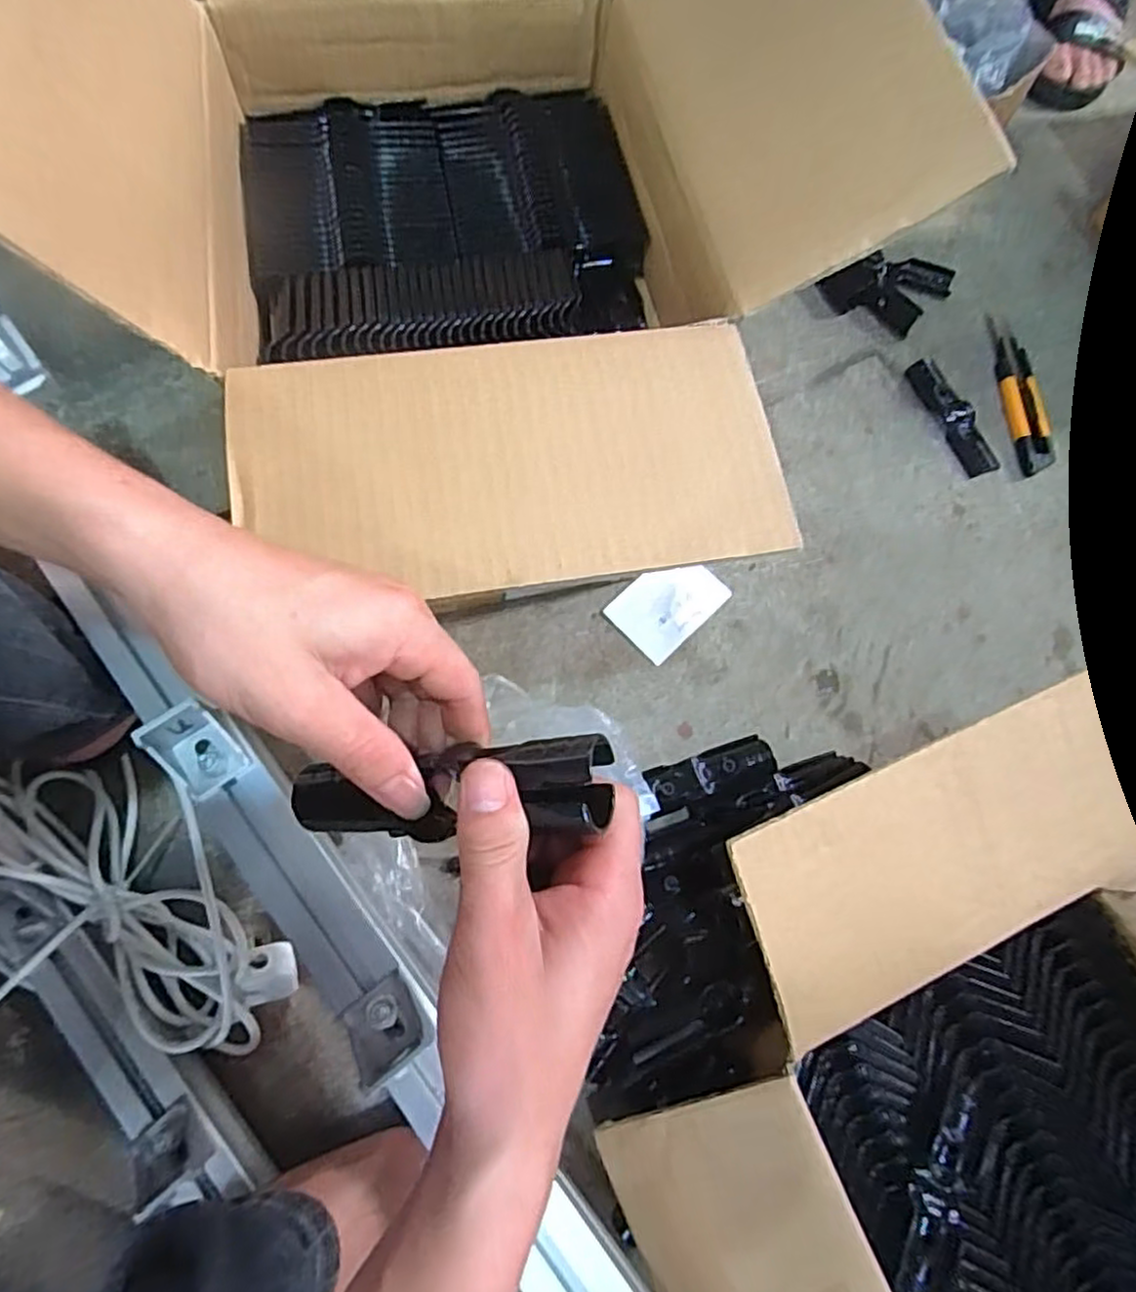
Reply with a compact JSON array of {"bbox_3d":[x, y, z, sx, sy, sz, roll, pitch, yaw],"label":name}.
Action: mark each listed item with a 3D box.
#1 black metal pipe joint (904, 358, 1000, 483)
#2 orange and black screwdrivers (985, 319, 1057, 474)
[{"bbox_3d":[0.373,-0.223,0.682,0.033,0.016,0.129,-19,73,-9],"label":"black metal pipe joint"},{"bbox_3d":[0.447,-0.245,0.692,0.040,0.010,0.166,0,71,-3],"label":"orange and black screwdrivers"}]

